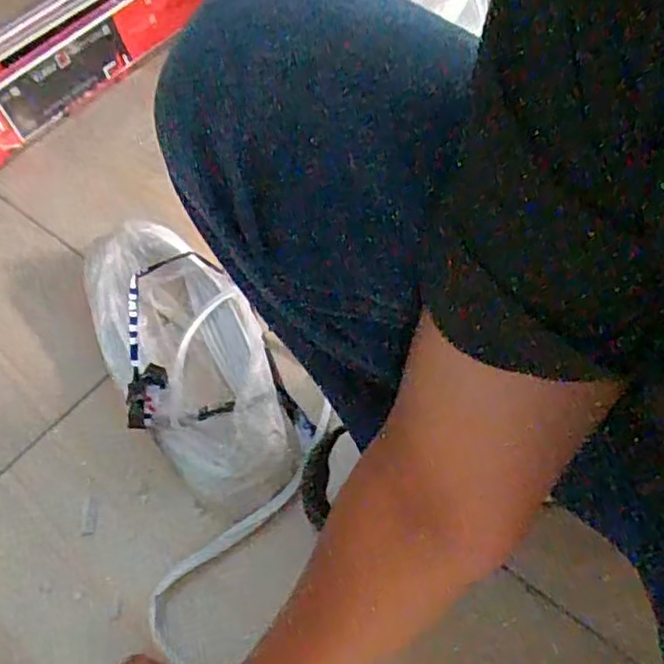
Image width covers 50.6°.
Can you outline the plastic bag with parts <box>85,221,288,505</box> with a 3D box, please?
[{"bbox_3d":[-0.153,0.021,0.740,0.149,0.080,0.329,-25,57,-12],"label":"plastic bag with parts"}]

